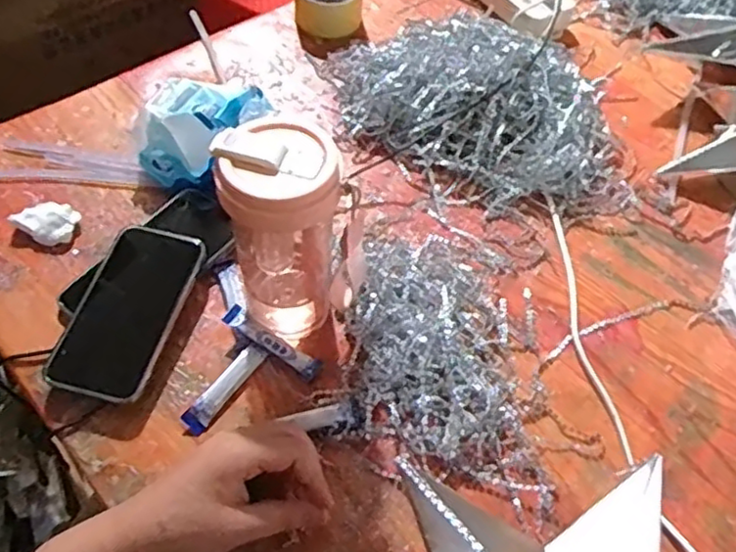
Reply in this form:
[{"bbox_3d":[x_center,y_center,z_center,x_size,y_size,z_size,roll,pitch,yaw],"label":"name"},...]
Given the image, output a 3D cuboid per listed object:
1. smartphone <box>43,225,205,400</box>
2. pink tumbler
[{"bbox_3d":[-0.194,0.025,0.541,0.078,0.013,0.153,15,63,6],"label":"smartphone"},{"bbox_3d":[-0.064,-0.028,0.498,0.080,0.171,0.072,-7,54,-8],"label":"pink tumbler"}]

